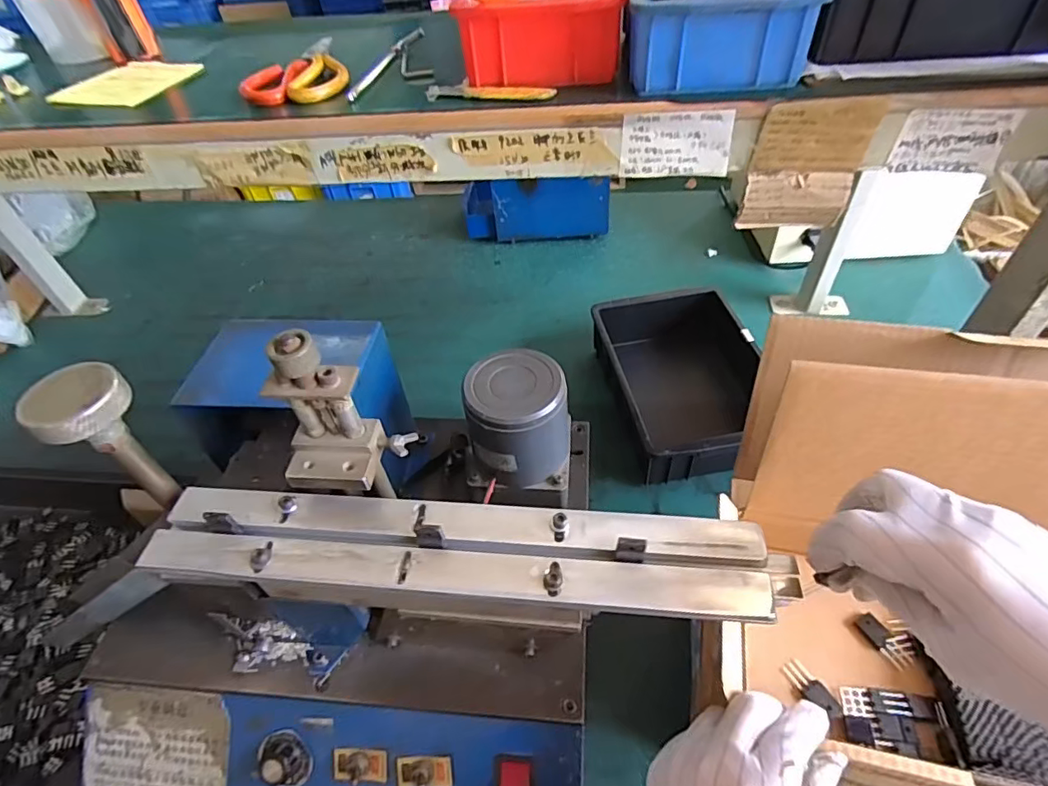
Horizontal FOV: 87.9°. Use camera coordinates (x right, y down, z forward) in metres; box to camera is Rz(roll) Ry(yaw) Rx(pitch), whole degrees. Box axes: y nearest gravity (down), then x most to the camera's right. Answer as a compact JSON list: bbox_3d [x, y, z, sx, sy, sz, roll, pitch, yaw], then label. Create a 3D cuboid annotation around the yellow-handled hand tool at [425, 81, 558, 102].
[{"bbox_3d":[-0.027,-0.239,0.432,0.106,0.008,0.016,12,50,16],"label":"yellow-handled hand tool"}]

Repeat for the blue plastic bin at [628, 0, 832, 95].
[{"bbox_3d":[0.151,-0.310,0.443,0.131,0.056,0.192,4,48,9],"label":"blue plastic bin"}]

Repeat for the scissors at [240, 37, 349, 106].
[{"bbox_3d":[-0.204,-0.301,0.505,0.084,0.014,0.147,-7,47,-1],"label":"scissors"}]

